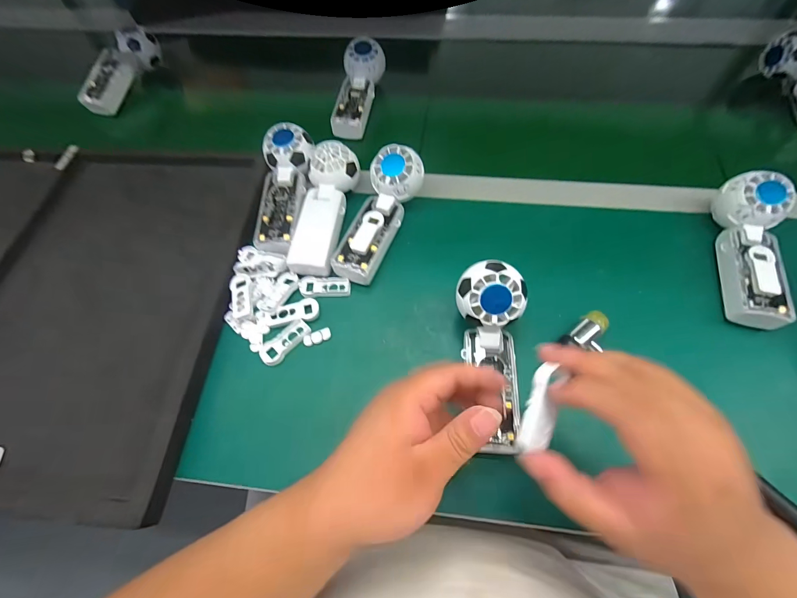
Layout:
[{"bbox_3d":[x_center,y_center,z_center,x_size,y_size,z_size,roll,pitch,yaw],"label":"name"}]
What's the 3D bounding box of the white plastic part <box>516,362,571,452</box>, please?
[{"bbox_3d":[0.088,0.068,0.214,0.017,0.006,0.054,12,88,8],"label":"white plastic part"}]

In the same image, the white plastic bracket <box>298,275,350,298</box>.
[{"bbox_3d":[-0.082,-0.013,0.391,0.057,0.005,0.027,0,62,2],"label":"white plastic bracket"}]

